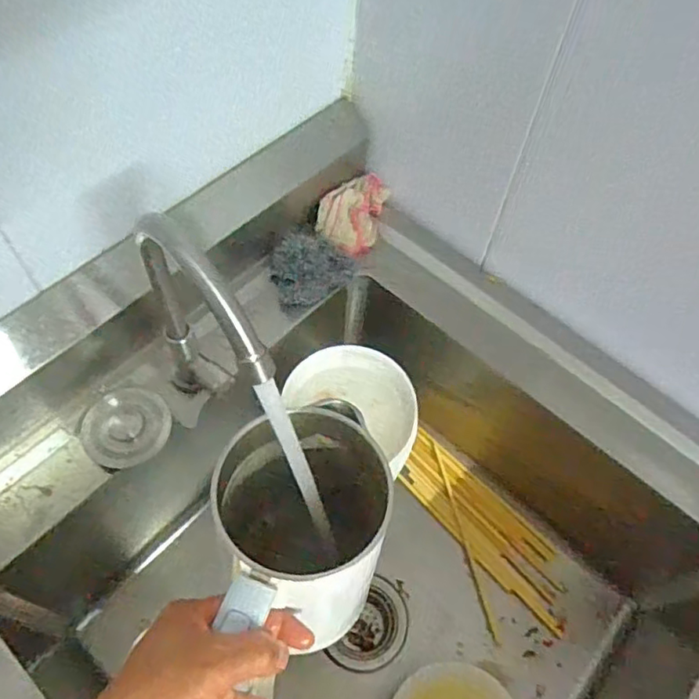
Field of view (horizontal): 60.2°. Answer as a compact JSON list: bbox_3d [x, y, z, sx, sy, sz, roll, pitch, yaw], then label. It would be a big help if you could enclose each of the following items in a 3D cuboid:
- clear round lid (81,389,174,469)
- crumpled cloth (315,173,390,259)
[{"bbox_3d":[-0.214,0.074,0.580,0.079,0.007,0.072,-37,89,-8],"label":"clear round lid"},{"bbox_3d":[0.003,-0.166,0.729,0.070,0.051,0.094,19,59,8],"label":"crumpled cloth"}]

